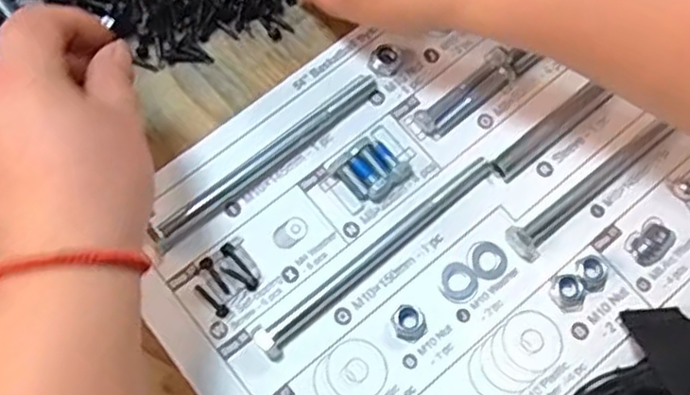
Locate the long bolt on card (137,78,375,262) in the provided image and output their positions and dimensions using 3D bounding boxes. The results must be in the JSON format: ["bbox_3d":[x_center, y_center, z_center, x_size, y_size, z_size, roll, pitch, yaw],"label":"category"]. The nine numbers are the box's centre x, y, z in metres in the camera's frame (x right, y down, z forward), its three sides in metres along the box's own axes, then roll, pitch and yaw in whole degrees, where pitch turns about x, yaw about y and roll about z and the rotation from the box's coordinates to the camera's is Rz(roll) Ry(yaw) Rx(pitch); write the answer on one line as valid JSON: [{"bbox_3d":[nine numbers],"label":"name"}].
[{"bbox_3d":[-0.044,-0.022,0.377,0.153,0.018,0.015,-39,77,-12],"label":"long bolt on card"}]

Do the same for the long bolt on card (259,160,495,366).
[{"bbox_3d":[0.018,0.027,0.364,0.155,0.019,0.014,-41,77,-12],"label":"long bolt on card"}]

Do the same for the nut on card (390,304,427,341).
[{"bbox_3d":[0.033,0.064,0.358,0.017,0.007,0.018,0,72,0],"label":"nut on card"}]

